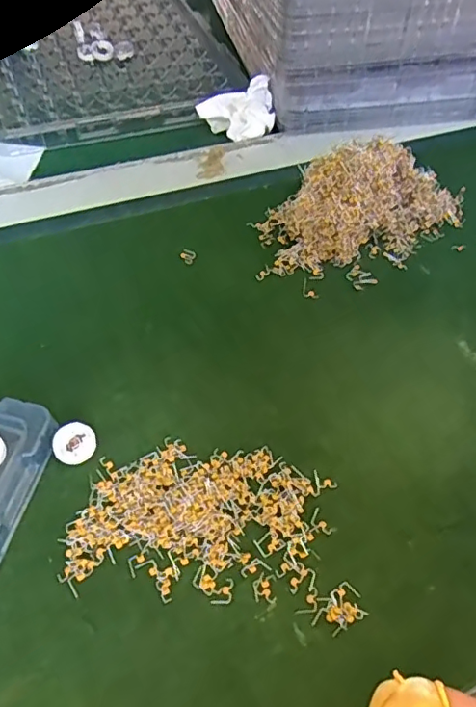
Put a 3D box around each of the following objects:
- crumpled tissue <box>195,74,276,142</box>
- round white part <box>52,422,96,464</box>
[{"bbox_3d":[0.000,-0.226,0.516,0.072,0.031,0.050,-21,58,-19],"label":"crumpled tissue"},{"bbox_3d":[-0.094,0.052,0.320,0.024,0.007,0.023,-21,85,-20],"label":"round white part"}]

